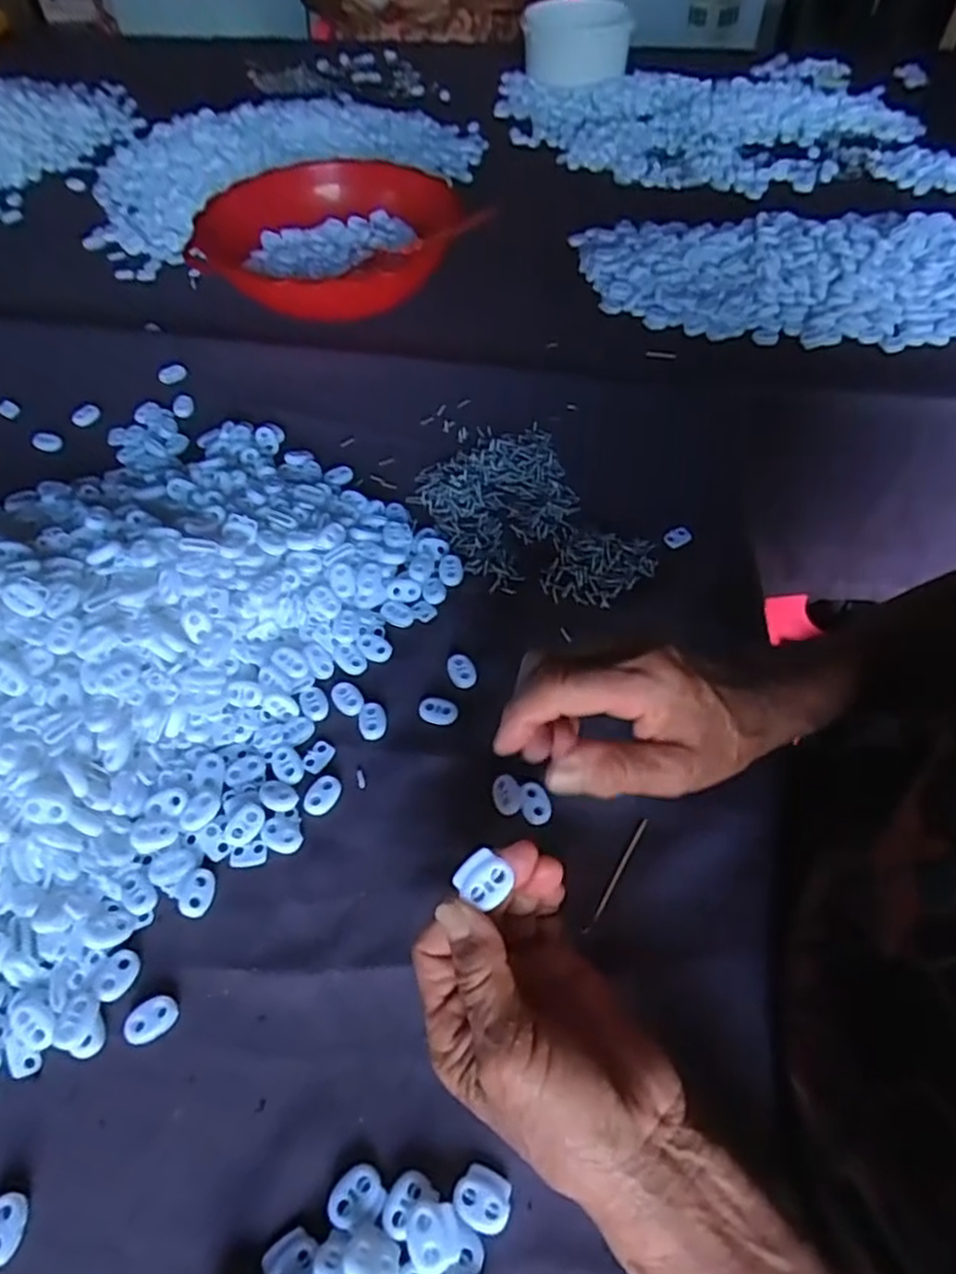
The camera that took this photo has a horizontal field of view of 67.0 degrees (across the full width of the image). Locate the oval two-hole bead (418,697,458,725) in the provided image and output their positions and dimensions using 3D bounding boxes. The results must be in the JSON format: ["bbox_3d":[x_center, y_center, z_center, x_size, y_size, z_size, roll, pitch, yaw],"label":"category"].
[{"bbox_3d":[-0.023,0.042,0.412,0.022,0.004,0.015,14,55,11],"label":"oval two-hole bead"}]

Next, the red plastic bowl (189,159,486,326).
[{"bbox_3d":[-0.141,-0.366,0.679,0.226,0.069,0.226,7,54,6],"label":"red plastic bowl"}]

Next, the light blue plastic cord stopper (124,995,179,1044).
[{"bbox_3d":[-0.146,0.171,0.323,0.022,0.004,0.016,-27,58,-18],"label":"light blue plastic cord stopper"}]

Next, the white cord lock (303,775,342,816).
[{"bbox_3d":[-0.083,0.084,0.383,0.016,0.004,0.022,24,58,17],"label":"white cord lock"}]

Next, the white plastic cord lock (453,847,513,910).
[{"bbox_3d":[0.002,0.090,0.271,0.017,0.006,0.018,33,61,22],"label":"white plastic cord lock"}]

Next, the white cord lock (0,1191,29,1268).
[{"bbox_3d":[-0.183,0.228,0.278,0.014,0.007,0.022,-1,54,0],"label":"white cord lock"}]

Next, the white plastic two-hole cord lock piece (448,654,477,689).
[{"bbox_3d":[-0.010,0.019,0.427,0.015,0.004,0.022,-21,56,-14],"label":"white plastic two-hole cord lock piece"}]

